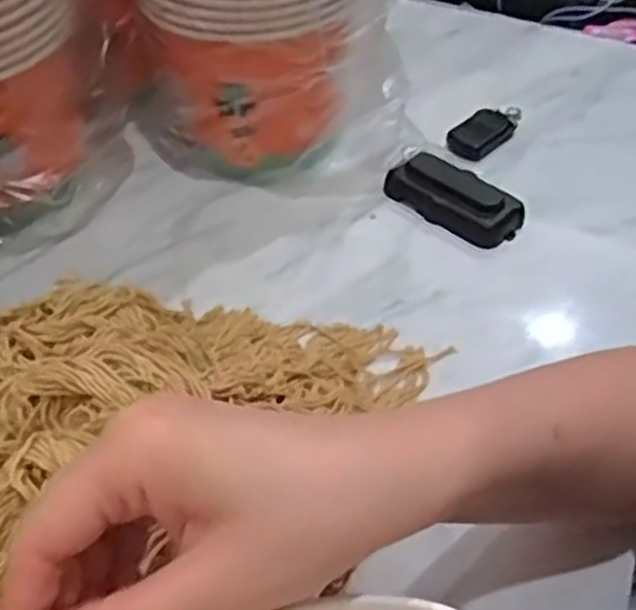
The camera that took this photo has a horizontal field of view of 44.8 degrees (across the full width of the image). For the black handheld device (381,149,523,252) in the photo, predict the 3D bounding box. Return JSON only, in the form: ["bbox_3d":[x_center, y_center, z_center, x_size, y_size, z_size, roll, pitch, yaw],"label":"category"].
[{"bbox_3d":[0.106,-0.083,0.594,0.104,0.026,0.049,32,55,25],"label":"black handheld device"}]

